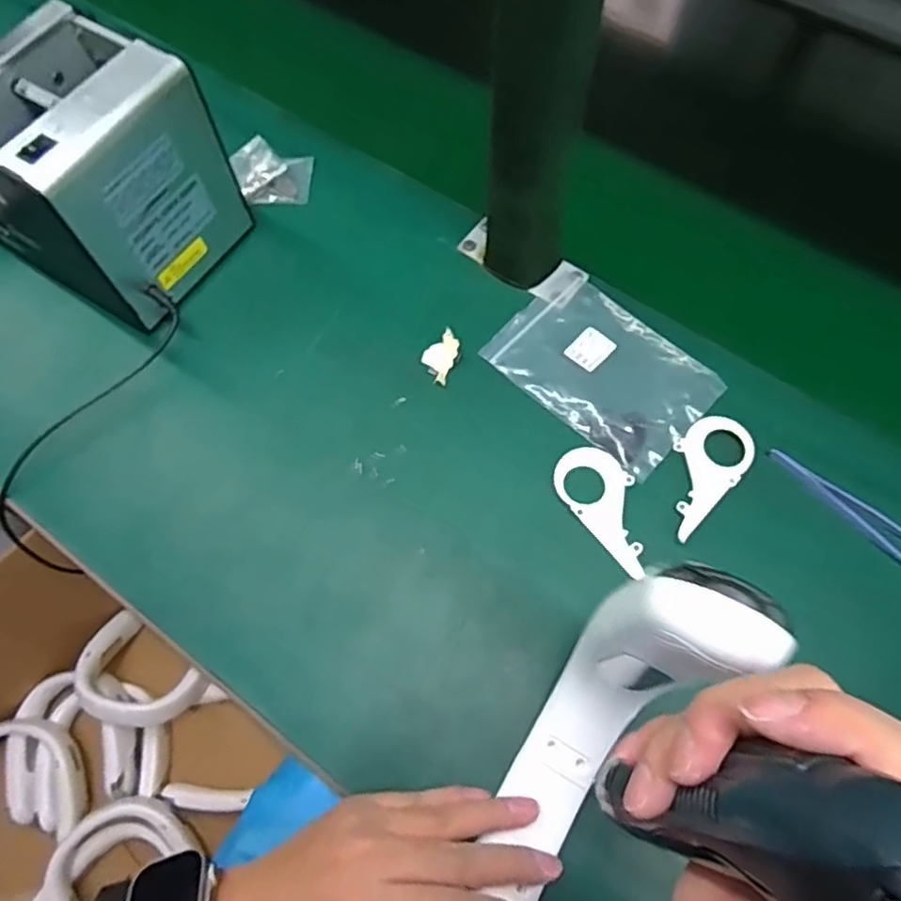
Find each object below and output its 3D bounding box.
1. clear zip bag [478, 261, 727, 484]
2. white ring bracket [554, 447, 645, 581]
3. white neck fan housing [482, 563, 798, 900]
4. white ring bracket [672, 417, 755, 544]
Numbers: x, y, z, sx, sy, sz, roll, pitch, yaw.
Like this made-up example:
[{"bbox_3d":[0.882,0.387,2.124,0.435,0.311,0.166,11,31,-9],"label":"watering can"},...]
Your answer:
[{"bbox_3d":[0.109,-0.062,0.482,0.152,0.014,0.104,41,74,17],"label":"clear zip bag"},{"bbox_3d":[0.106,0.037,0.437,0.047,0.005,0.090,-33,68,-16],"label":"white ring bracket"},{"bbox_3d":[0.054,0.148,0.281,0.048,0.194,0.187,29,73,12],"label":"white neck fan housing"},{"bbox_3d":[0.167,0.013,0.445,0.090,0.006,0.048,-42,72,-14],"label":"white ring bracket"}]

